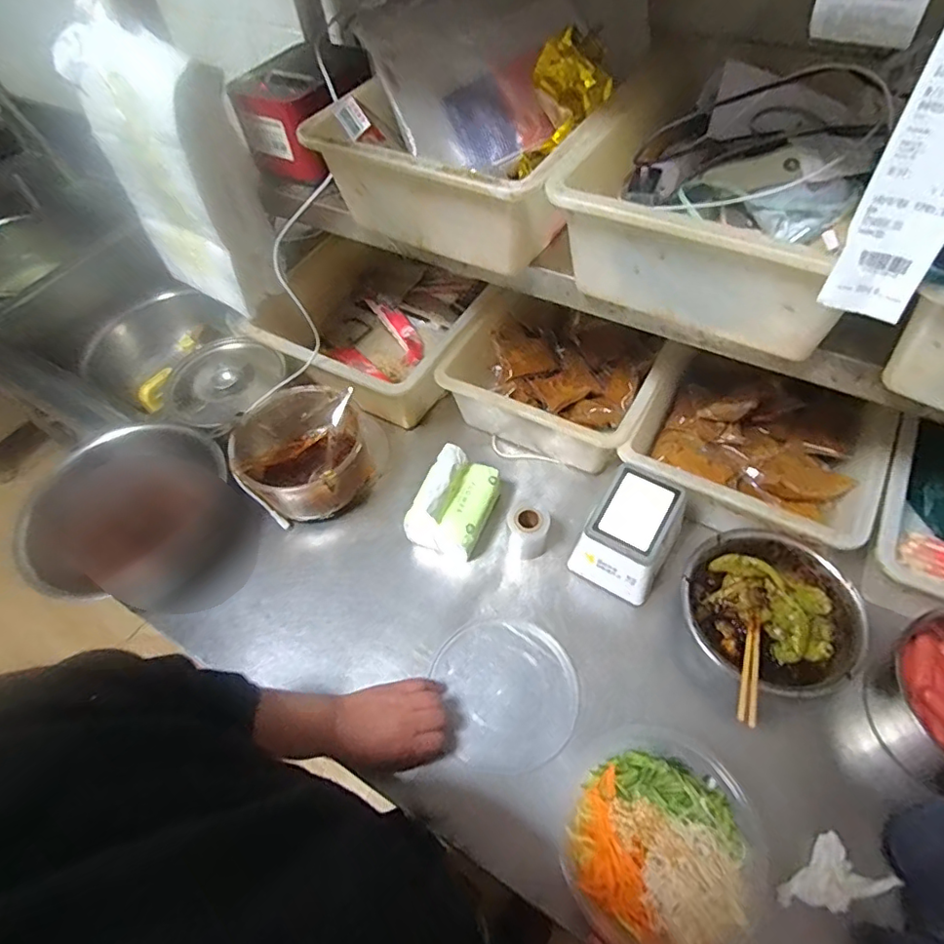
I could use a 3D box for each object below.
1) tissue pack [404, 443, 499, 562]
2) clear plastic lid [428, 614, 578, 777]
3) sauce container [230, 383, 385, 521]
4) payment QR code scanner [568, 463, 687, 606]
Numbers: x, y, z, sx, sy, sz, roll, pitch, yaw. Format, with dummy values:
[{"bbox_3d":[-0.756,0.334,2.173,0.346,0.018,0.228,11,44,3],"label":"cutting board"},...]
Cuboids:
[{"bbox_3d":[-0.022,0.040,0.721,0.094,0.100,0.120,17,59,16],"label":"tissue pack"},{"bbox_3d":[0.042,0.247,0.634,0.143,0.011,0.163,-16,56,-6],"label":"clear plastic lid"},{"bbox_3d":[-0.225,-0.024,0.773,0.173,0.099,0.168,-2,55,4],"label":"sauce container"},{"bbox_3d":[0.190,0.076,0.670,0.106,0.100,0.117,28,62,22],"label":"payment QR code scanner"}]

